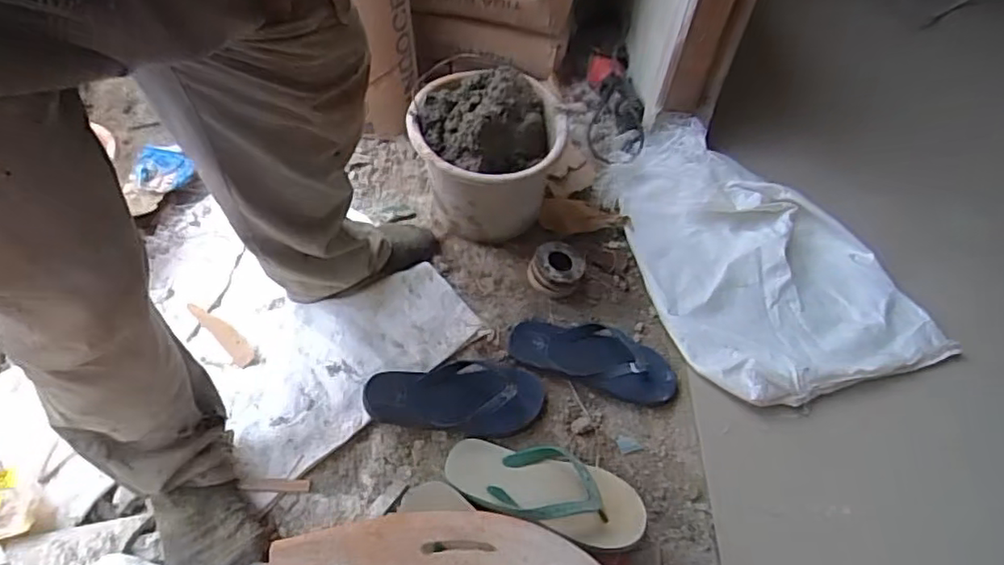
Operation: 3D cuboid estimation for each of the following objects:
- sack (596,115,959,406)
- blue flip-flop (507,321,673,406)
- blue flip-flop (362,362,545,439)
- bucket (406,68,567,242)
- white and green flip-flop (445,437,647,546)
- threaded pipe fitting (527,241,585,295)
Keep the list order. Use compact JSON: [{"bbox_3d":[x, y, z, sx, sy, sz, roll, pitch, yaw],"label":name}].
[{"bbox_3d":[0.432,-0.067,1.070,0.409,0.115,0.536,-11,53,-14],"label":"sack"},{"bbox_3d":[0.143,0.104,0.966,0.257,0.058,0.102,18,52,9],"label":"blue flip-flop"},{"bbox_3d":[-0.067,0.161,0.895,0.245,0.045,0.101,5,51,-2],"label":"blue flip-flop"},{"bbox_3d":[-0.028,-0.202,1.056,0.228,0.231,0.236,3,51,-4],"label":"bucket"},{"bbox_3d":[0.053,0.262,0.815,0.262,0.066,0.109,11,49,24],"label":"white and green flip-flop"},{"bbox_3d":[0.088,-0.021,1.039,0.087,0.056,0.085,3,51,-4],"label":"threaded pipe fitting"}]

